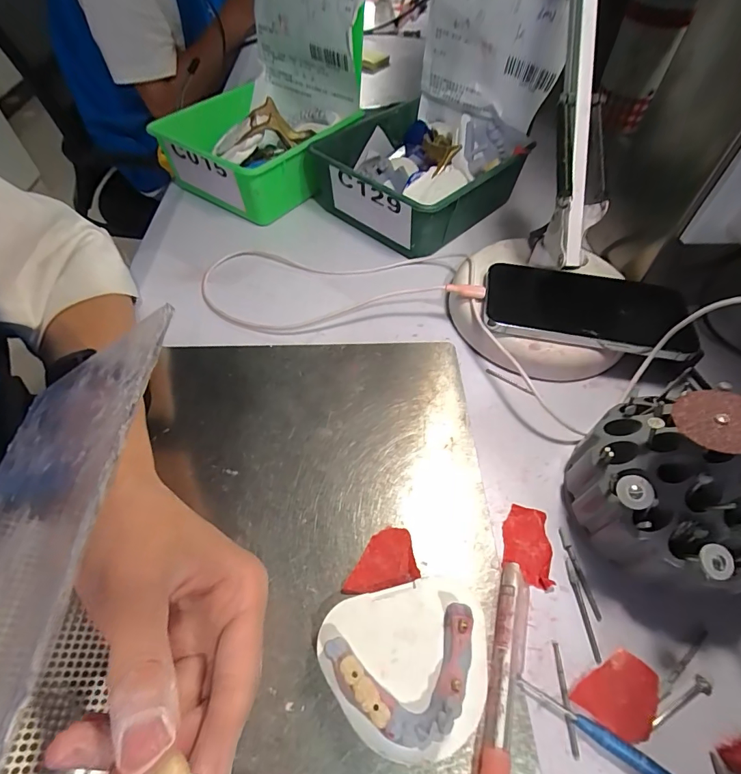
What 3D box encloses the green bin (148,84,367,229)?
[{"bbox_3d":[-0.122,-0.251,0.454,0.162,0.075,0.150,29,59,20],"label":"green bin"}]

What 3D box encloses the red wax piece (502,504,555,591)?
[{"bbox_3d":[0.091,0.090,0.241,0.026,0.005,0.043,11,55,8],"label":"red wax piece"}]

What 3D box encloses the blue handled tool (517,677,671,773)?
[{"bbox_3d":[0.113,0.163,0.187,0.096,0.006,0.009,29,59,19],"label":"blue handled tool"}]

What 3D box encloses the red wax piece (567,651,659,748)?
[{"bbox_3d":[0.120,0.145,0.202,0.033,0.004,0.036,31,60,21],"label":"red wax piece"}]

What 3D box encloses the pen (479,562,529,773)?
[{"bbox_3d":[0.061,0.150,0.192,0.016,0.012,0.130,14,55,10],"label":"pen"}]

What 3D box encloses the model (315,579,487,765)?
[{"bbox_3d":[0.018,0.128,0.194,0.077,0.031,0.066,-12,55,-9],"label":"model"}]

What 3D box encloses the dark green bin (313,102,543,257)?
[{"bbox_3d":[0.044,-0.215,0.426,0.171,0.070,0.165,-39,63,-25],"label":"dark green bin"}]

